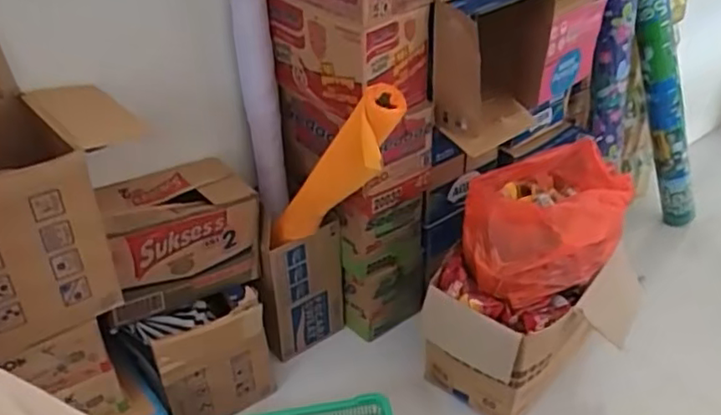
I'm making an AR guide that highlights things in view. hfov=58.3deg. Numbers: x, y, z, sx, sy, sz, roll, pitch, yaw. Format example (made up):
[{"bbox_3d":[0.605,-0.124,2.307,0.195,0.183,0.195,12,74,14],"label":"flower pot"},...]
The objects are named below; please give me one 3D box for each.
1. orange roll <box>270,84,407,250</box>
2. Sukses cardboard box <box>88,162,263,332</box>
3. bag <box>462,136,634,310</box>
[{"bbox_3d":[-0.063,-0.057,1.477,0.120,0.565,0.100,49,51,5],"label":"orange roll"},{"bbox_3d":[-0.441,0.078,1.565,0.354,0.258,0.221,-20,40,-24],"label":"Sukses cardboard box"},{"bbox_3d":[0.451,0.029,1.558,0.449,0.193,0.269,-19,39,-23],"label":"bag"}]

